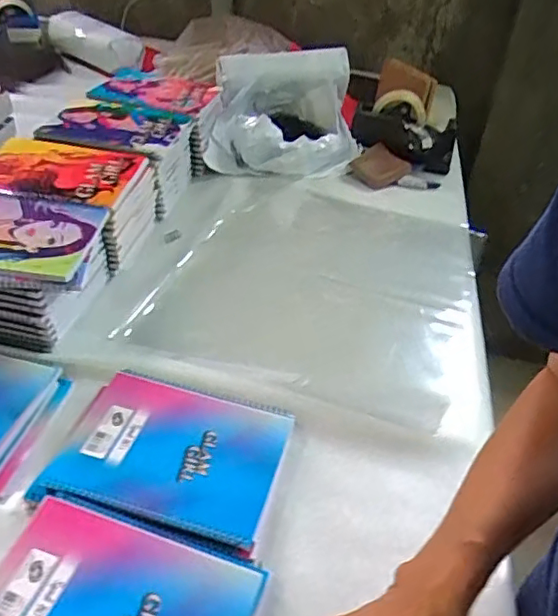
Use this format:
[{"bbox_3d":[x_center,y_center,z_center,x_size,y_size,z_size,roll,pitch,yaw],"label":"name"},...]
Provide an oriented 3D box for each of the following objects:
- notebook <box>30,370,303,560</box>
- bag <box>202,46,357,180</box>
[{"bbox_3d":[-0.102,0.143,0.561,0.203,0.024,0.158,13,36,8],"label":"notebook"},{"bbox_3d":[0.008,-0.371,1.144,0.284,0.174,0.314,4,37,-2],"label":"bag"}]

